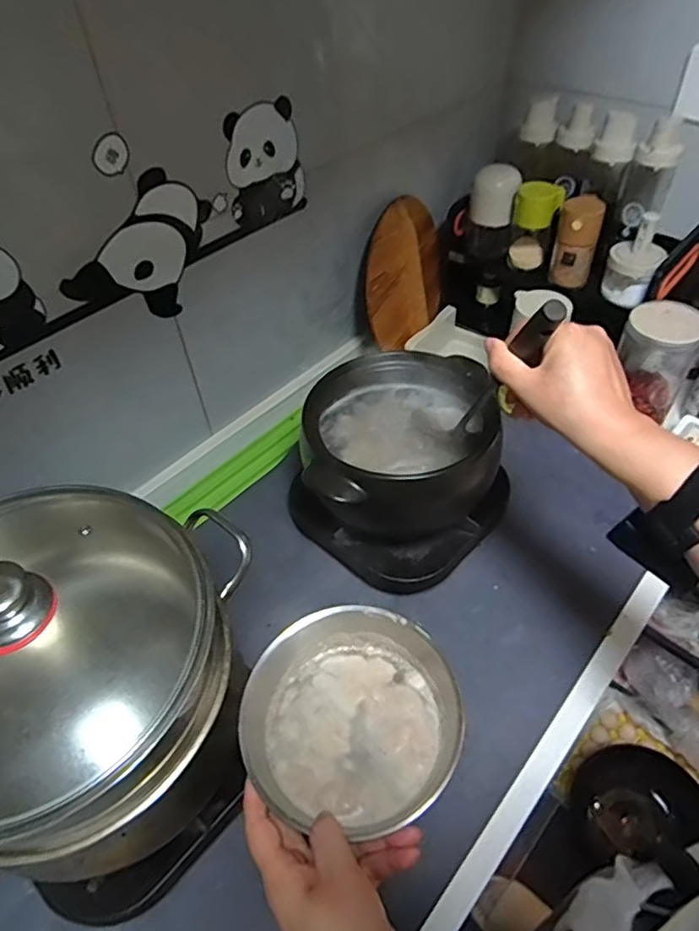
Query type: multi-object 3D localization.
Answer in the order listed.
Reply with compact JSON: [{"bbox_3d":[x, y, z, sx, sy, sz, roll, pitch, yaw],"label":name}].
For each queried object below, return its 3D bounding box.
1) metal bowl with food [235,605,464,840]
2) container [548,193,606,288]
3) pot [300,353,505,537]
[{"bbox_3d":[0.000,0.193,0.457,0.167,0.048,0.153,-2,47,2],"label":"metal bowl with food"},{"bbox_3d":[0.338,-0.334,0.867,0.060,0.118,0.054,6,48,9],"label":"container"},{"bbox_3d":[0.051,-0.039,0.694,0.214,0.129,0.196,-2,47,2],"label":"pot"}]

